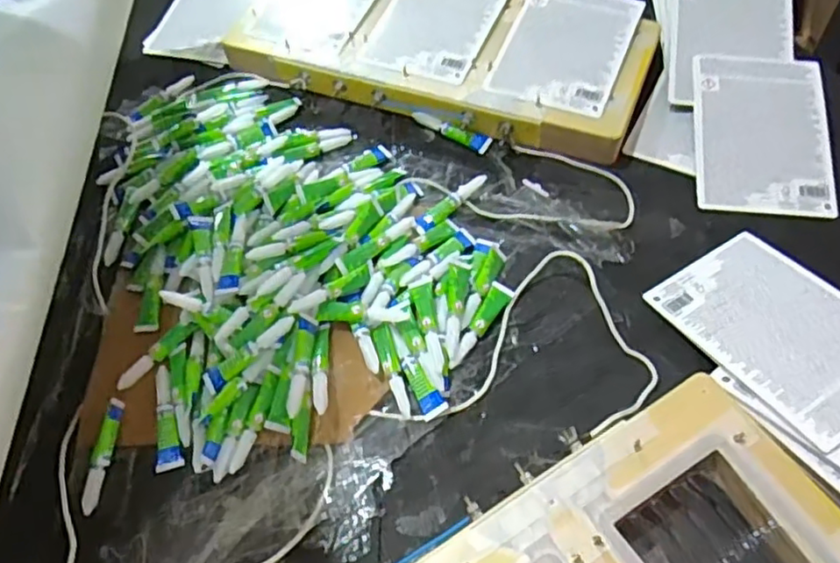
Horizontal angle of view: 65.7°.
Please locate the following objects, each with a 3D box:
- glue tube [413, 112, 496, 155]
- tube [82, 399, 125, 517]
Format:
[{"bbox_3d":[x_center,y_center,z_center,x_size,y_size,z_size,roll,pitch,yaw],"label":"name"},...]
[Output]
[{"bbox_3d":[0.030,-0.146,0.634,0.084,0.012,0.012,23,63,17],"label":"glue tube"},{"bbox_3d":[-0.237,0.128,0.484,0.013,0.017,0.082,5,59,7],"label":"tube"}]

